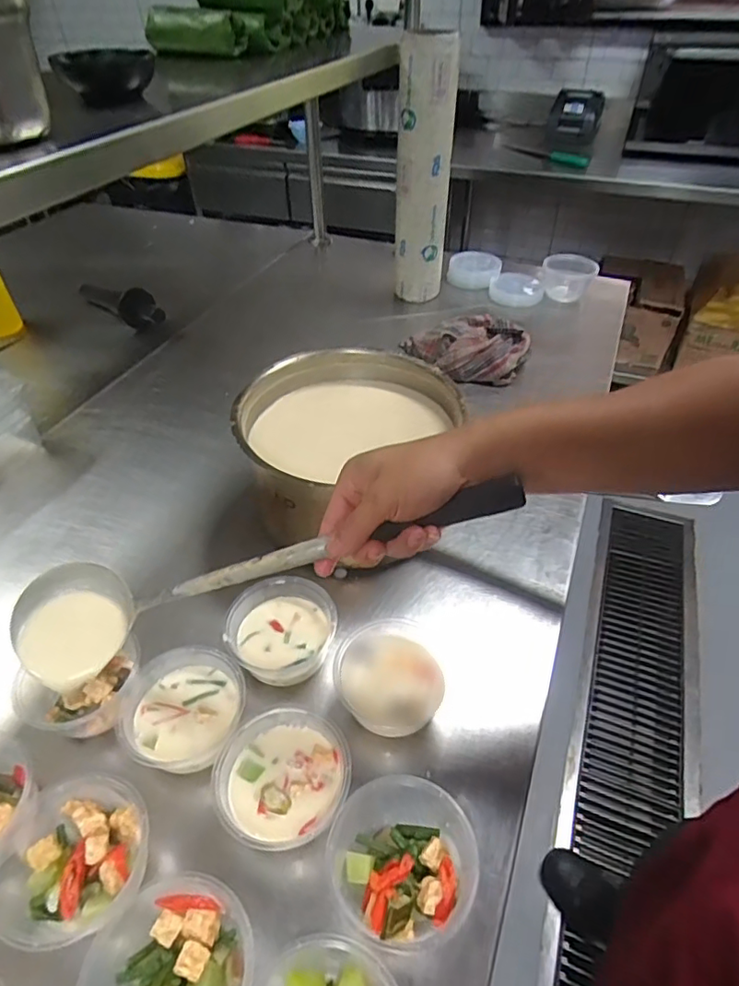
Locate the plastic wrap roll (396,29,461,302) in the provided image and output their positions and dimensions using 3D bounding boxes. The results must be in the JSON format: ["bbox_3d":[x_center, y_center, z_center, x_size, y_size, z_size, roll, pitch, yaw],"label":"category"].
[{"bbox_3d":[0.097,-0.553,1.005,0.096,0.405,0.106,0,44,3],"label":"plastic wrap roll"}]

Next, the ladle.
[{"bbox_3d":[-0.096,0.067,0.423,0.419,0.070,0.084,-16,40,19],"label":"ladle"}]

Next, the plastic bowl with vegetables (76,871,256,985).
[{"bbox_3d":[-0.135,0.316,0.371,0.110,0.068,0.103,-1,44,1],"label":"plastic bowl with vegetables"}]

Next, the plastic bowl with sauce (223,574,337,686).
[{"bbox_3d":[-0.086,0.133,0.542,0.097,0.069,0.100,-1,45,1],"label":"plastic bowl with sauce"}]

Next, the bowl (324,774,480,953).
[{"bbox_3d":[0.022,0.267,0.403,0.102,0.065,0.096,-1,44,1],"label":"bowl"}]

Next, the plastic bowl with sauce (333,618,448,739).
[{"bbox_3d":[0.020,0.169,0.516,0.094,0.052,0.096,-1,44,1],"label":"plastic bowl with sauce"}]

